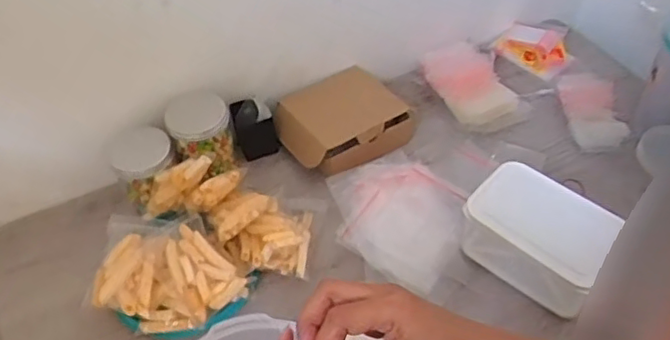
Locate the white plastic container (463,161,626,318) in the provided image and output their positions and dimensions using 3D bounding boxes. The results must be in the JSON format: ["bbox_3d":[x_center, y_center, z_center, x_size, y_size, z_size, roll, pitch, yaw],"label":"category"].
[{"bbox_3d":[0.272,0.088,0.815,0.181,0.098,0.120,34,58,27],"label":"white plastic container"}]

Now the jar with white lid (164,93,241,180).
[{"bbox_3d":[-0.198,-0.047,0.919,0.089,0.100,0.089,-1,49,1],"label":"jar with white lid"}]

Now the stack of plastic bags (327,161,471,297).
[{"bbox_3d":[0.093,0.060,0.905,0.199,0.016,0.177,33,64,15],"label":"stack of plastic bags"}]

